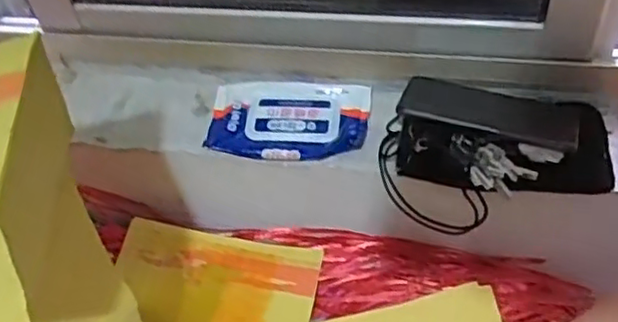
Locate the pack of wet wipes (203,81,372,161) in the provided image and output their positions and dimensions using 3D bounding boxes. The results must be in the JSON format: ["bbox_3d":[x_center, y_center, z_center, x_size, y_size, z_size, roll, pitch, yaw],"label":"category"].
[{"bbox_3d":[-0.023,-0.045,0.698,0.167,0.027,0.099,5,47,11],"label":"pack of wet wipes"}]

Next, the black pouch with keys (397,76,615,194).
[{"bbox_3d":[0.189,-0.025,0.641,0.202,0.045,0.112,8,47,13],"label":"black pouch with keys"}]

